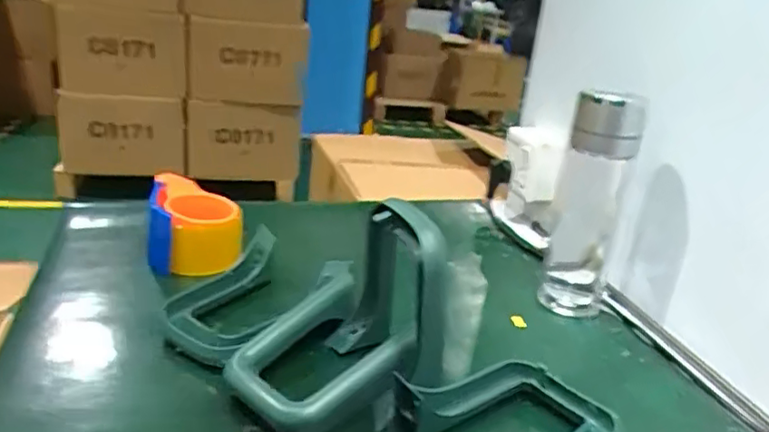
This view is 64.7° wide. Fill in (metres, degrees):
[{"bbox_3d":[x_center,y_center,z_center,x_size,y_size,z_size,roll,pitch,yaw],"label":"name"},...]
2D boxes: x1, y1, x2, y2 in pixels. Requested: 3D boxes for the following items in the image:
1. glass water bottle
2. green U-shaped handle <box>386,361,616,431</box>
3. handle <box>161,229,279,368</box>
[{"bbox_3d":[0.223,-0.012,0.659,0.072,0.236,0.065,13,23,17],"label":"glass water bottle"},{"bbox_3d":[0.099,0.156,0.467,0.157,0.049,0.128,-13,29,-40],"label":"green U-shaped handle"},{"bbox_3d":[-0.153,0.076,0.605,0.103,0.032,0.178,6,34,6],"label":"handle"}]

